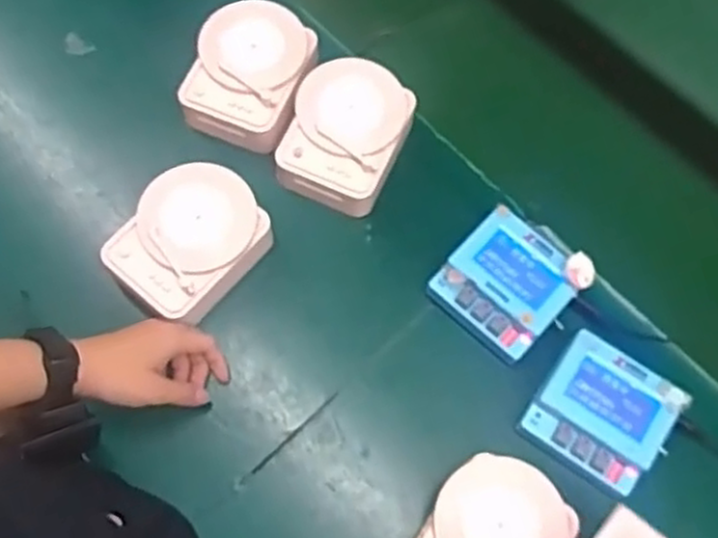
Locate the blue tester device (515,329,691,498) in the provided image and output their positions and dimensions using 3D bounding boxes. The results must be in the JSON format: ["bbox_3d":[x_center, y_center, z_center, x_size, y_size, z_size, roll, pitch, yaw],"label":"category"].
[{"bbox_3d":[0.203,0.121,0.634,0.106,0.027,0.100,34,71,10],"label":"blue tester device"}]

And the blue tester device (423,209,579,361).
[{"bbox_3d":[0.130,0.016,0.680,0.099,0.045,0.099,43,73,13],"label":"blue tester device"}]

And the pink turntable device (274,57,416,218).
[{"bbox_3d":[-0.010,-0.126,0.728,0.111,0.055,0.137,22,70,6],"label":"pink turntable device"}]

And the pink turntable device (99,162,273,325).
[{"bbox_3d":[-0.149,-0.022,0.684,0.110,0.059,0.132,39,72,12],"label":"pink turntable device"}]

